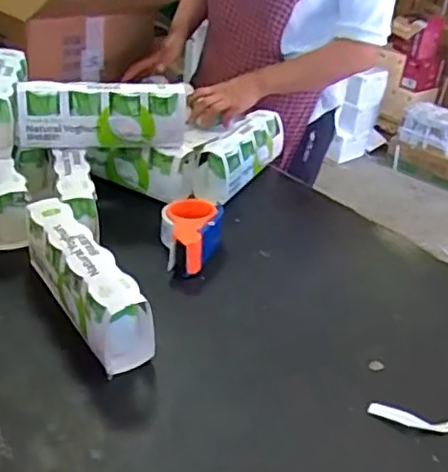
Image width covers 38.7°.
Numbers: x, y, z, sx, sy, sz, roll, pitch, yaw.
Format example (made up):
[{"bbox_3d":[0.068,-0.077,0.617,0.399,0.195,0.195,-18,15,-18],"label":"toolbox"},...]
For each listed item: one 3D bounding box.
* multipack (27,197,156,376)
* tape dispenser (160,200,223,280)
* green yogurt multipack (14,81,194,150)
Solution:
[{"bbox_3d":[-0.190,0.056,0.847,0.069,0.105,0.271,-17,39,-34],"label":"multipack"},{"bbox_3d":[-0.056,-0.003,1.011,0.097,0.059,0.153,8,32,1],"label":"tape dispenser"},{"bbox_3d":[-0.199,-0.194,1.061,0.276,0.105,0.062,-4,33,-18],"label":"green yogurt multipack"}]

